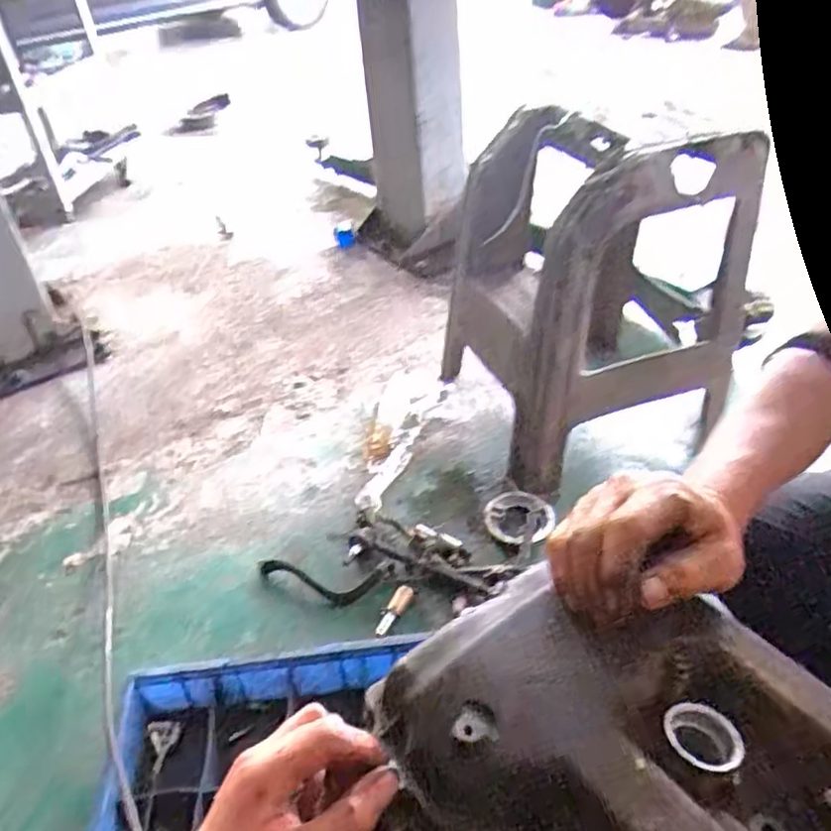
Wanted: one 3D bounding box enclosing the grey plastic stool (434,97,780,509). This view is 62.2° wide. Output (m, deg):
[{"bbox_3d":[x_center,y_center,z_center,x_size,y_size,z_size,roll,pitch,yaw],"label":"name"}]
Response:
[{"bbox_3d":[0.339,-0.267,1.346,0.421,0.586,0.480,-15,44,-16],"label":"grey plastic stool"}]

